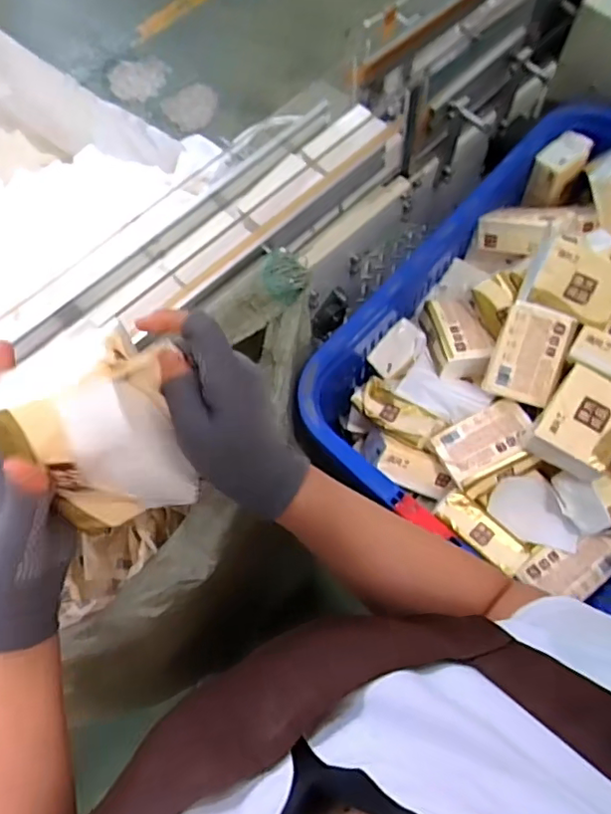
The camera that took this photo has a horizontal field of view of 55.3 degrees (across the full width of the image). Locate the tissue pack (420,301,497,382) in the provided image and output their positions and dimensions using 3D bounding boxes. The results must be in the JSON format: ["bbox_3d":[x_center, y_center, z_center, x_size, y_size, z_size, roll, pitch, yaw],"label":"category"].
[{"bbox_3d":[0.220,-0.104,0.858,0.078,0.050,0.134,-14,69,-2],"label":"tissue pack"}]

